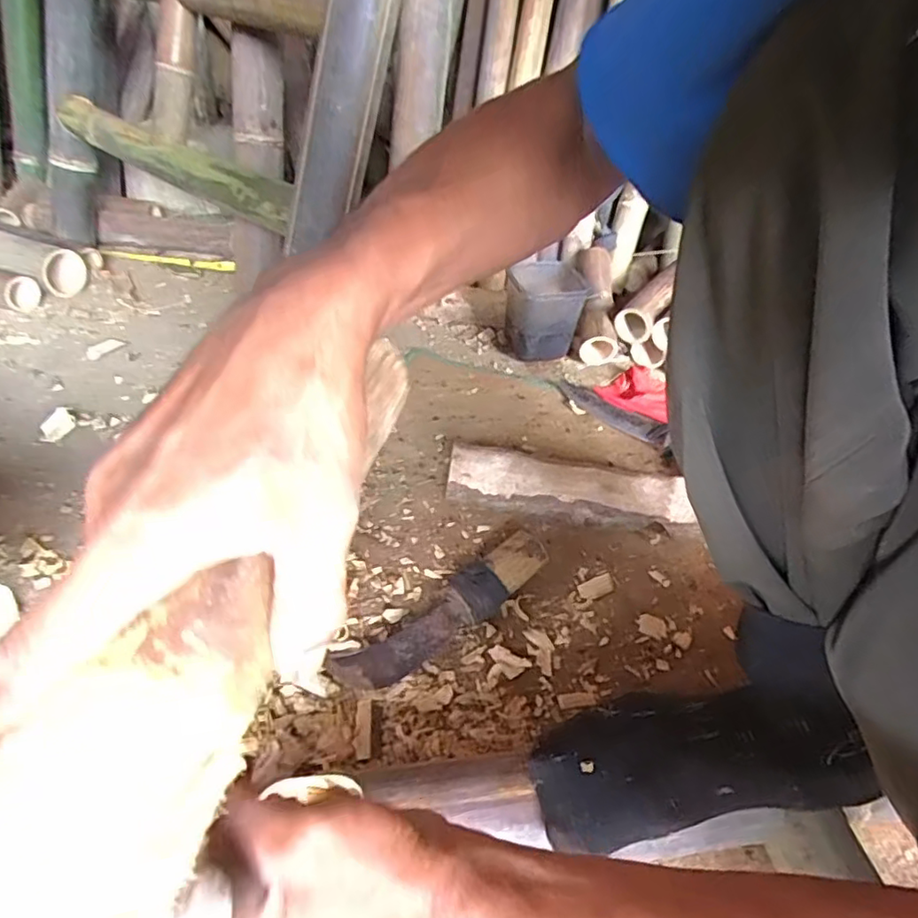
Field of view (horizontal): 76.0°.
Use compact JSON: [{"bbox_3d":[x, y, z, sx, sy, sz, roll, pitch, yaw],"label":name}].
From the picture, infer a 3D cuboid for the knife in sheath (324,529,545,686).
[{"bbox_3d":[-0.011,0.143,0.564,0.228,0.042,0.054,-24,50,-30],"label":"knife in sheath"}]

